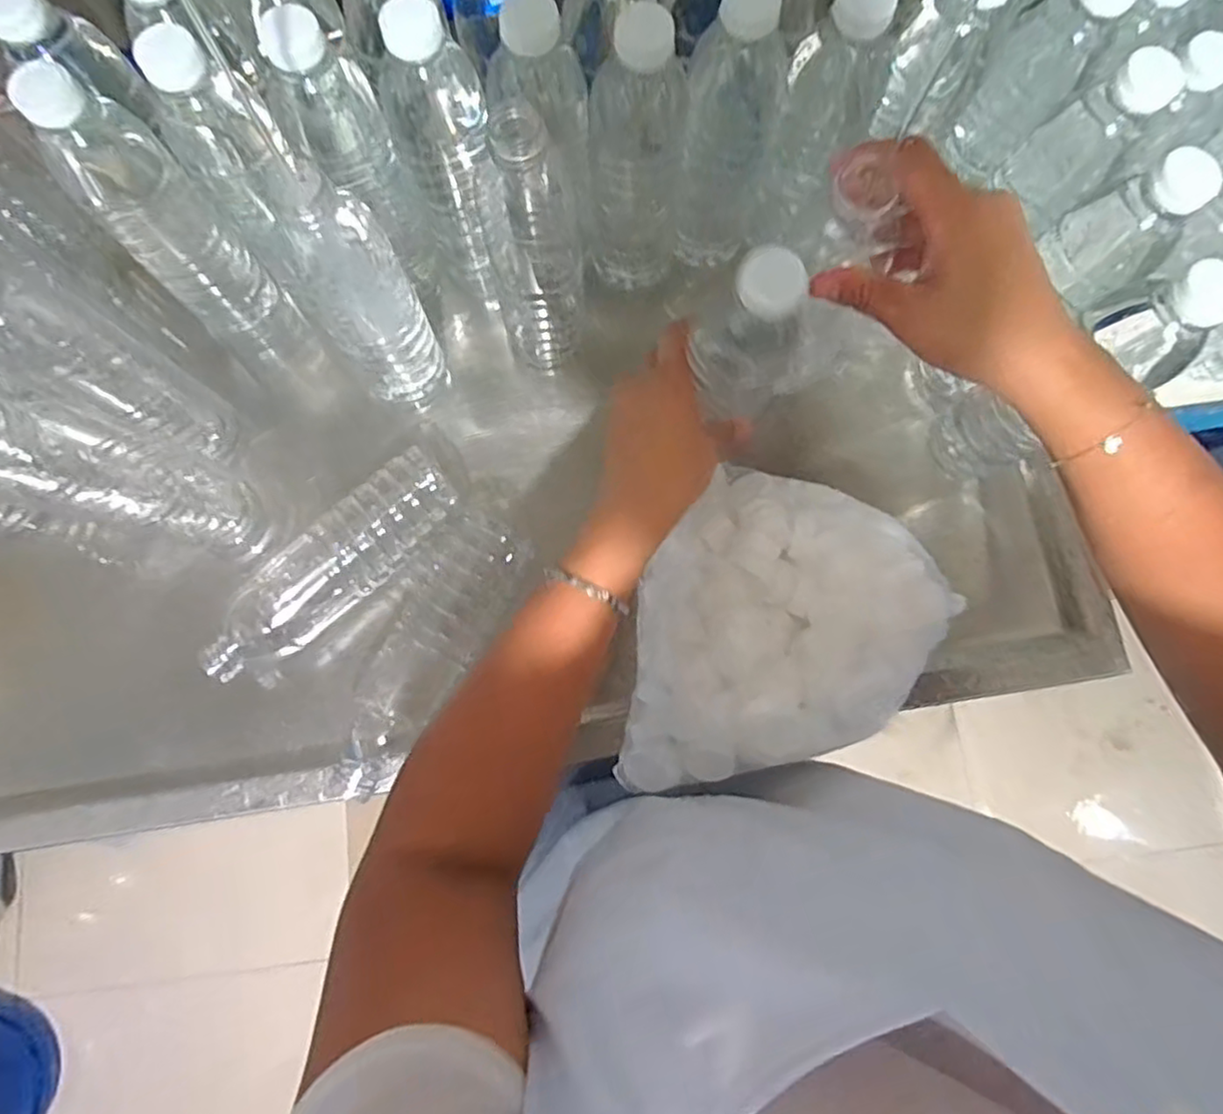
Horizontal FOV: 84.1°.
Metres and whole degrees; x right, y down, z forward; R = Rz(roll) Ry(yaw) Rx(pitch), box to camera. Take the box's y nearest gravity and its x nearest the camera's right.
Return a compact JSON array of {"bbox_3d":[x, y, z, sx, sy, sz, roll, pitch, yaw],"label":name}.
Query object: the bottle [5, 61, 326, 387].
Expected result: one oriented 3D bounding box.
[{"bbox_3d":[-0.279,-0.198,0.466,0.063,0.251,0.053,-43,83,-9],"label":"bottle"}]

